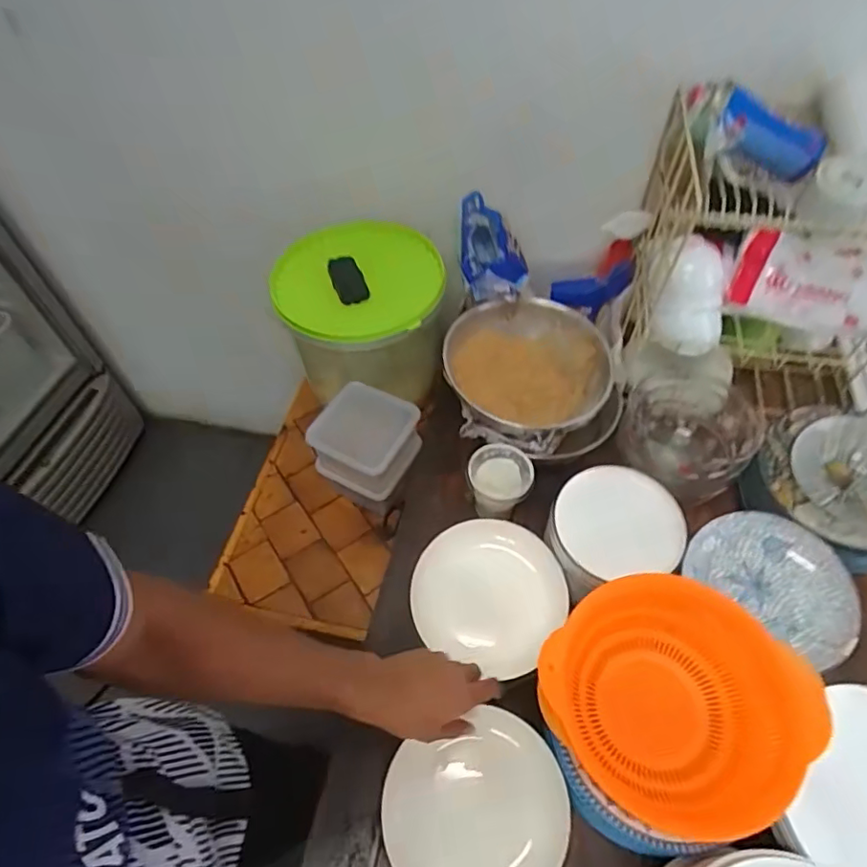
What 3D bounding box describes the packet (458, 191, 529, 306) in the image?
[{"bbox_3d":[0.097,-0.299,0.889,0.106,0.087,0.167,2,55,3],"label":"packet"}]

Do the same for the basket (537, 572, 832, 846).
[{"bbox_3d":[0.236,0.281,0.576,0.202,0.145,0.229,-38,62,-22],"label":"basket"}]

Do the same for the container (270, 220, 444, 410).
[{"bbox_3d":[-0.123,-0.200,1.013,0.266,0.260,0.269,0,55,1],"label":"container"}]

